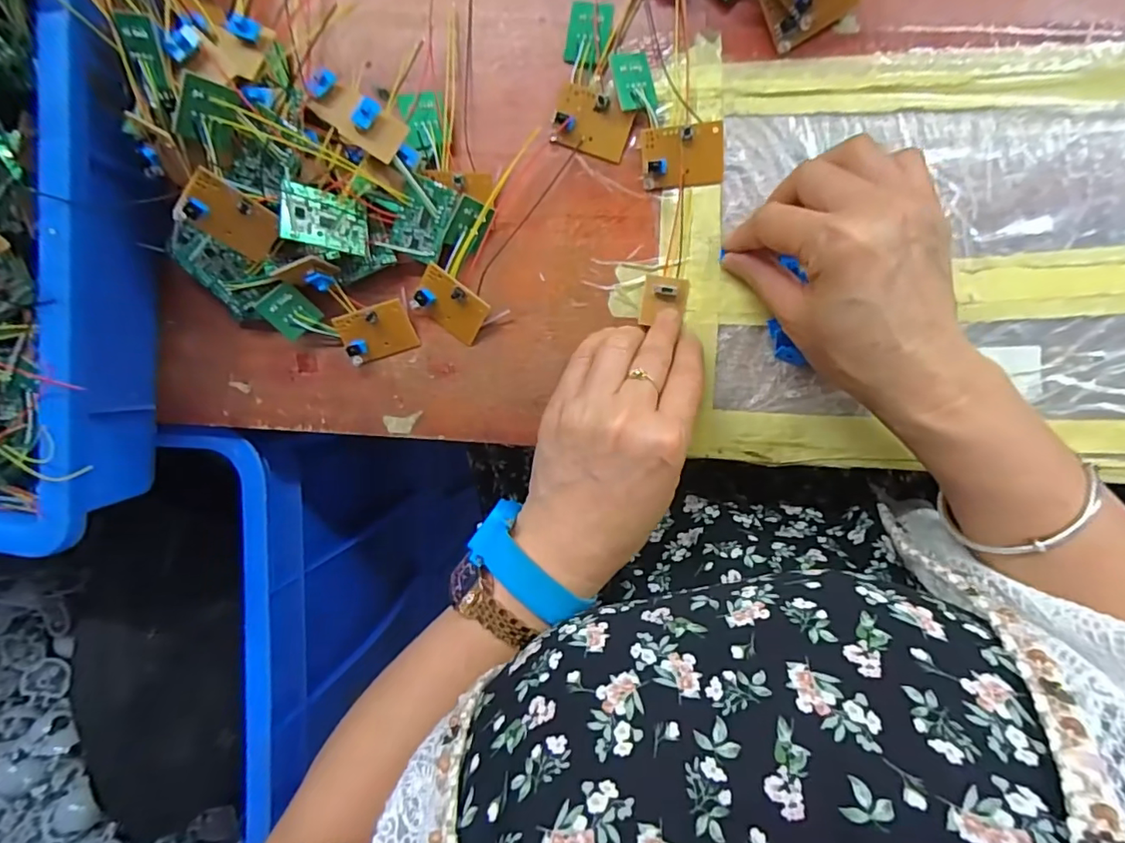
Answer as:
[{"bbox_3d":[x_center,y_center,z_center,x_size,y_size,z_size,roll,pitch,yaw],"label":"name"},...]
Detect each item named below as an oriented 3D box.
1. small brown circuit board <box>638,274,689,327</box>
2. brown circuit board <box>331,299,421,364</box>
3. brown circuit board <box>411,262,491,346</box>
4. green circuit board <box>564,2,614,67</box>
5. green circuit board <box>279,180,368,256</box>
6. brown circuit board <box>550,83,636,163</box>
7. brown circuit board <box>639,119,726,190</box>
[{"bbox_3d":[0.058,-0.069,0.313,0.025,0.007,0.028,8,93,-6],"label":"small brown circuit board"},{"bbox_3d":[-0.112,-0.053,0.333,0.043,0.008,0.031,-16,115,7],"label":"brown circuit board"},{"bbox_3d":[-0.066,-0.068,0.324,0.043,0.006,0.031,34,121,0],"label":"brown circuit board"},{"bbox_3d":[0.013,-0.216,0.307,0.025,0.004,0.031,20,105,19],"label":"green circuit board"},{"bbox_3d":[-0.130,-0.111,0.304,0.044,0.004,0.031,4,89,-38],"label":"green circuit board"},{"bbox_3d":[0.017,-0.169,0.311,0.043,0.012,0.032,19,95,5],"label":"brown circuit board"},{"bbox_3d":[0.067,-0.148,0.305,0.044,0.011,0.031,-2,93,6],"label":"brown circuit board"}]

